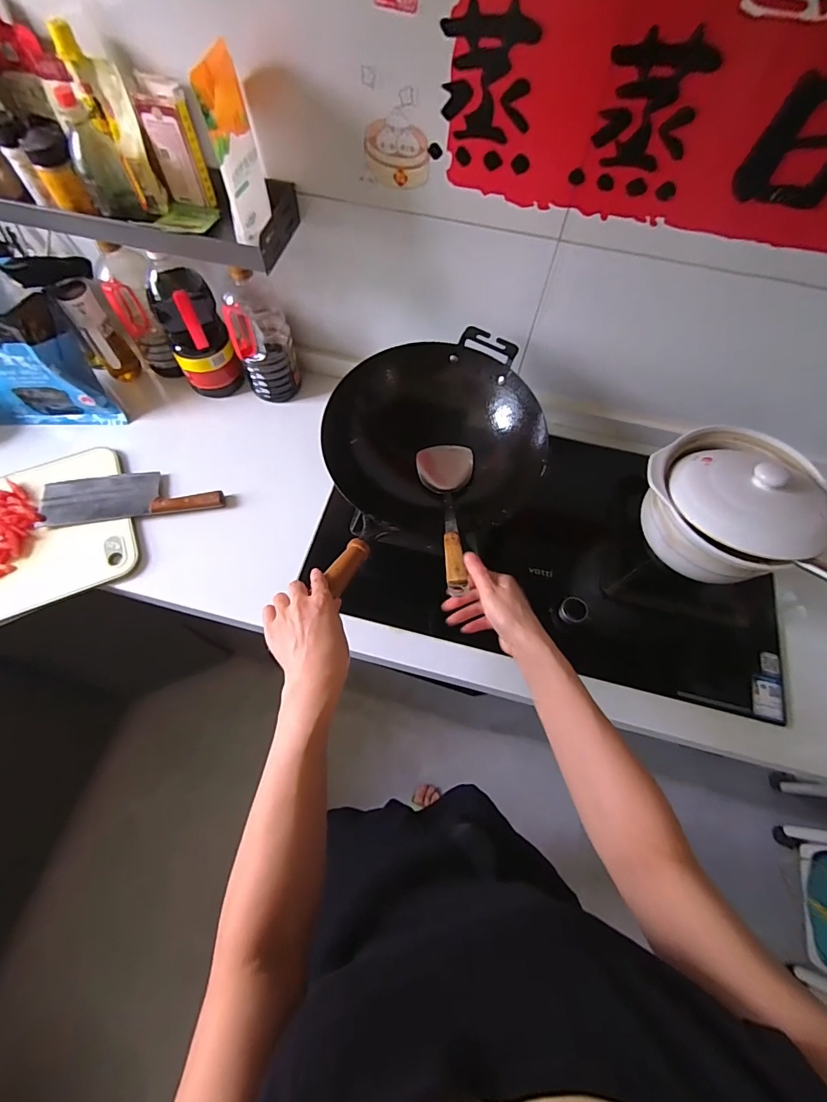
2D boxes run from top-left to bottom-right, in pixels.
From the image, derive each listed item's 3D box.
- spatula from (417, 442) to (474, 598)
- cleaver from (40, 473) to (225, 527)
[{"bbox_3d":[0.059,-0.067,0.653,0.090,0.044,0.334,-1,38,-3],"label":"spatula"},{"bbox_3d":[-0.494,-0.103,0.796,0.296,0.025,0.097,-8,66,-6],"label":"cleaver"}]

